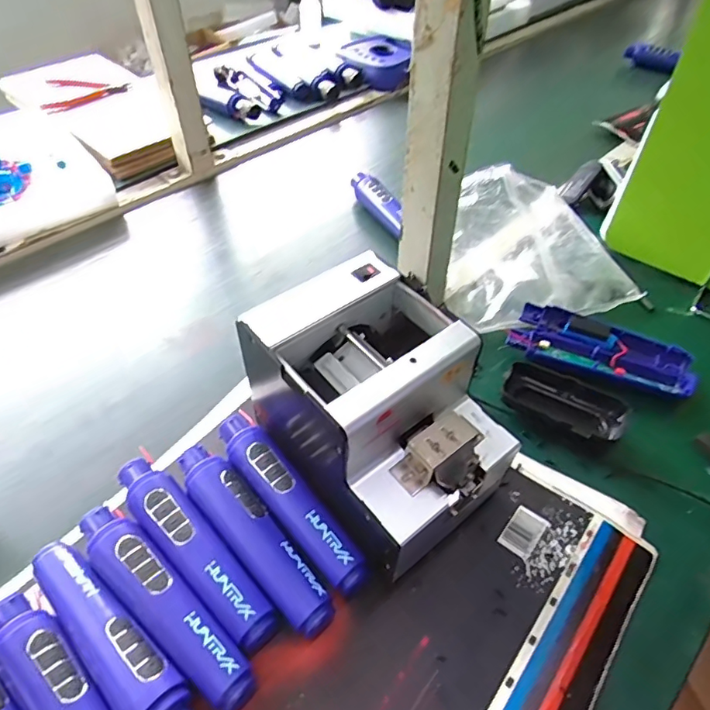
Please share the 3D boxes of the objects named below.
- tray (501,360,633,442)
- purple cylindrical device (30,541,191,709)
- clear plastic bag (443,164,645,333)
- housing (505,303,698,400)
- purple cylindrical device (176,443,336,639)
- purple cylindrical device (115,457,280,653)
[{"bbox_3d":[0.197,0.046,0.491,0.110,0.020,0.058,23,51,19],"label":"tray"},{"bbox_3d":[-0.162,0.193,0.348,0.174,0.037,0.037,35,56,28],"label":"purple cylindrical device"},{"bbox_3d":[0.214,-0.131,0.603,0.207,0.081,0.201,3,47,2],"label":"clear plastic bag"},{"bbox_3d":[0.246,-0.005,0.521,0.168,0.020,0.075,17,49,15],"label":"housing"},{"bbox_3d":[-0.079,0.137,0.398,0.038,0.036,0.171,-34,56,-28],"label":"purple cylindrical device"},{"bbox_3d":[-0.122,0.145,0.390,0.036,0.041,0.174,-35,56,-28],"label":"purple cylindrical device"}]

